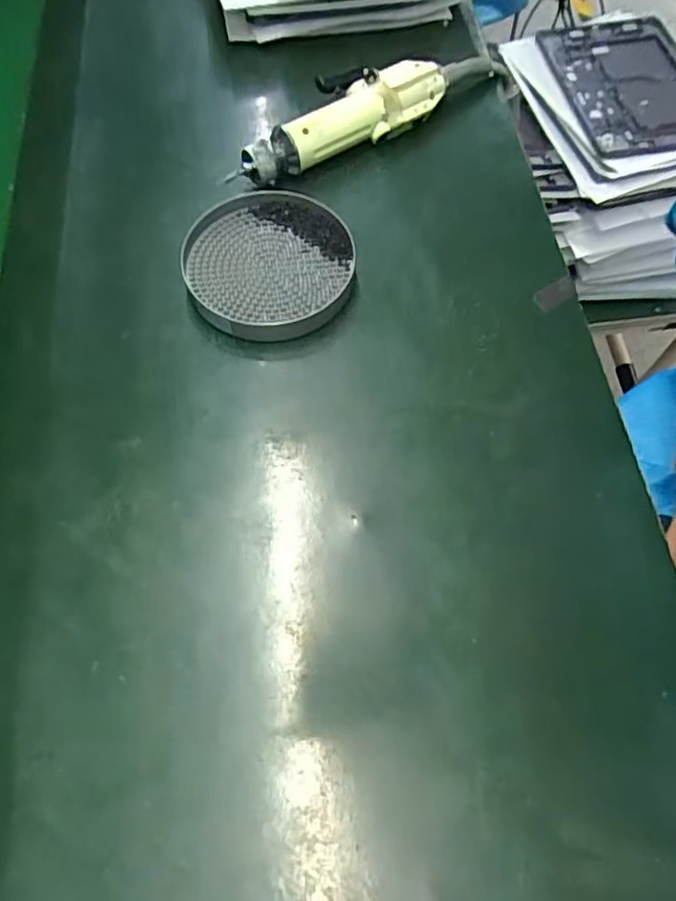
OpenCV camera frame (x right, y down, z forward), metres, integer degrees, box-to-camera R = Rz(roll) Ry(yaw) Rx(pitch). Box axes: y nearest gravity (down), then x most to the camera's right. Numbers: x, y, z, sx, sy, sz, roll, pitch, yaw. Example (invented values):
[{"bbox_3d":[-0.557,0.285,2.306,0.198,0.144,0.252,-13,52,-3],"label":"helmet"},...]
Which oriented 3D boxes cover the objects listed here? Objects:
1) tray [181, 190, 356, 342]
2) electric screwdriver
[{"bbox_3d":[-0.047,-0.126,0.406,0.109,0.025,0.111,0,65,0],"label":"tray"},{"bbox_3d":[0.022,-0.266,0.456,0.230,0.034,0.043,-28,68,-13],"label":"electric screwdriver"}]

